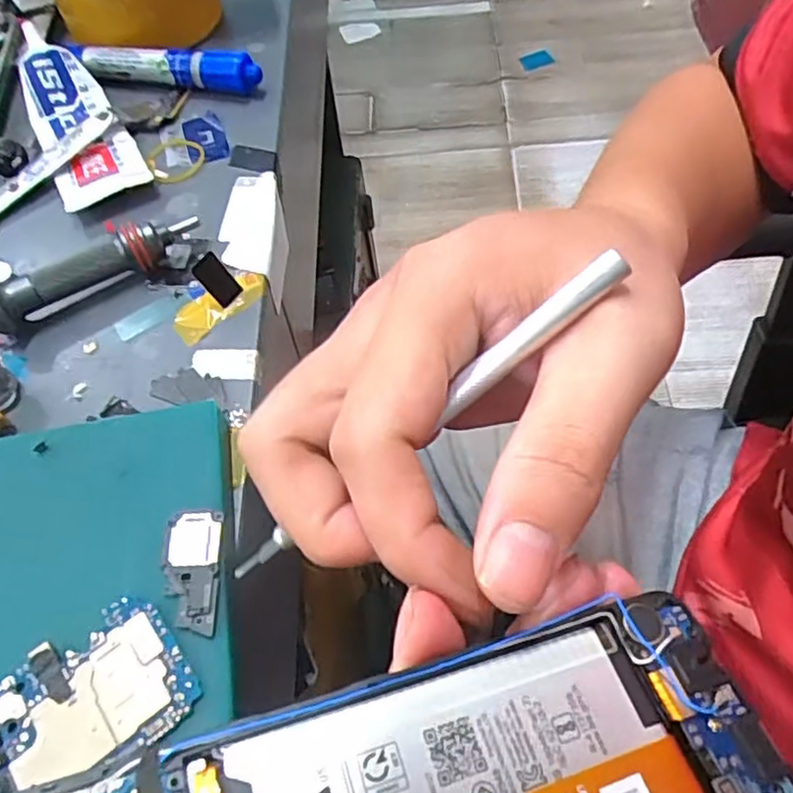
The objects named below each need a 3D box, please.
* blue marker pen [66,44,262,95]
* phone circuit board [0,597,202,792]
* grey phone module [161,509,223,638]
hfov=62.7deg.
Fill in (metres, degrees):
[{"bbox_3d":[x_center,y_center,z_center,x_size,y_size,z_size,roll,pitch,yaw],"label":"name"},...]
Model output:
[{"bbox_3d":[-0.133,-0.188,0.372,0.112,0.019,0.014,10,60,8],"label":"blue marker pen"},{"bbox_3d":[-0.096,0.092,0.192,0.065,0.004,0.042,-32,62,-13],"label":"phone circuit board"},{"bbox_3d":[-0.068,0.056,0.212,0.018,0.004,0.040,-6,59,2],"label":"grey phone module"}]

